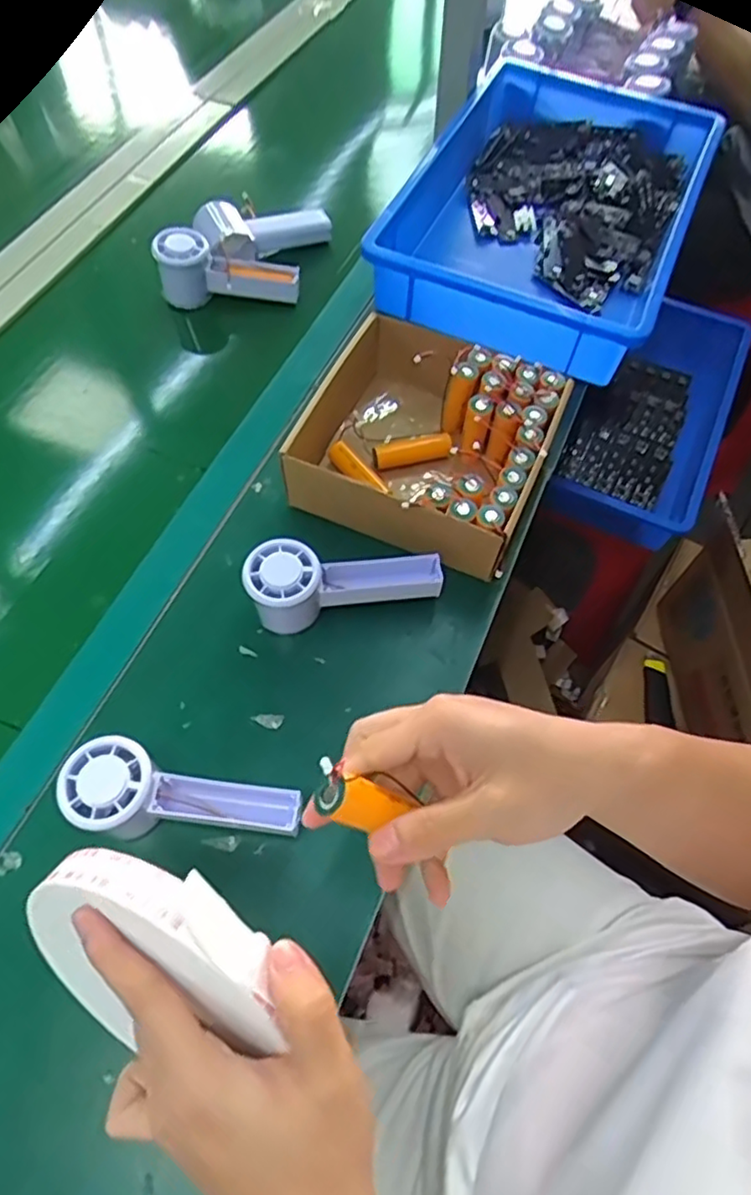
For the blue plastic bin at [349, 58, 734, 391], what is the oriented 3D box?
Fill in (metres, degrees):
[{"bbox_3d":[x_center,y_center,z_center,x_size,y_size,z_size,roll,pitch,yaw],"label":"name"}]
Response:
[{"bbox_3d":[0.196,-0.442,0.730,0.289,0.088,0.455,23,66,9],"label":"blue plastic bin"}]

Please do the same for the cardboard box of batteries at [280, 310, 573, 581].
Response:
[{"bbox_3d":[0.040,-0.134,0.564,0.200,0.078,0.184,23,66,9],"label":"cardboard box of batteries"}]

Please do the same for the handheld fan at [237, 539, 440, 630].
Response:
[{"bbox_3d":[-0.025,-0.015,0.513,0.149,0.060,0.054,-11,66,-7],"label":"handheld fan"}]

